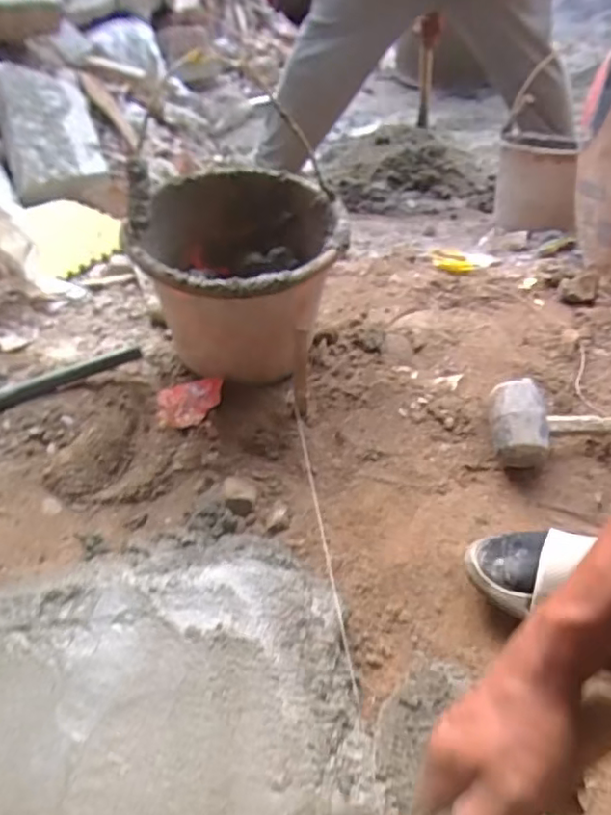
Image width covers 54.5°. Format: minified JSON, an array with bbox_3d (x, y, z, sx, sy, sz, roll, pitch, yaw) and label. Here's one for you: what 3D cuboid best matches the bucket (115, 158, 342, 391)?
[{"bbox_3d":[-0.083,-0.158,0.771,0.240,0.235,0.274,3,39,3],"label":"bucket"}]

